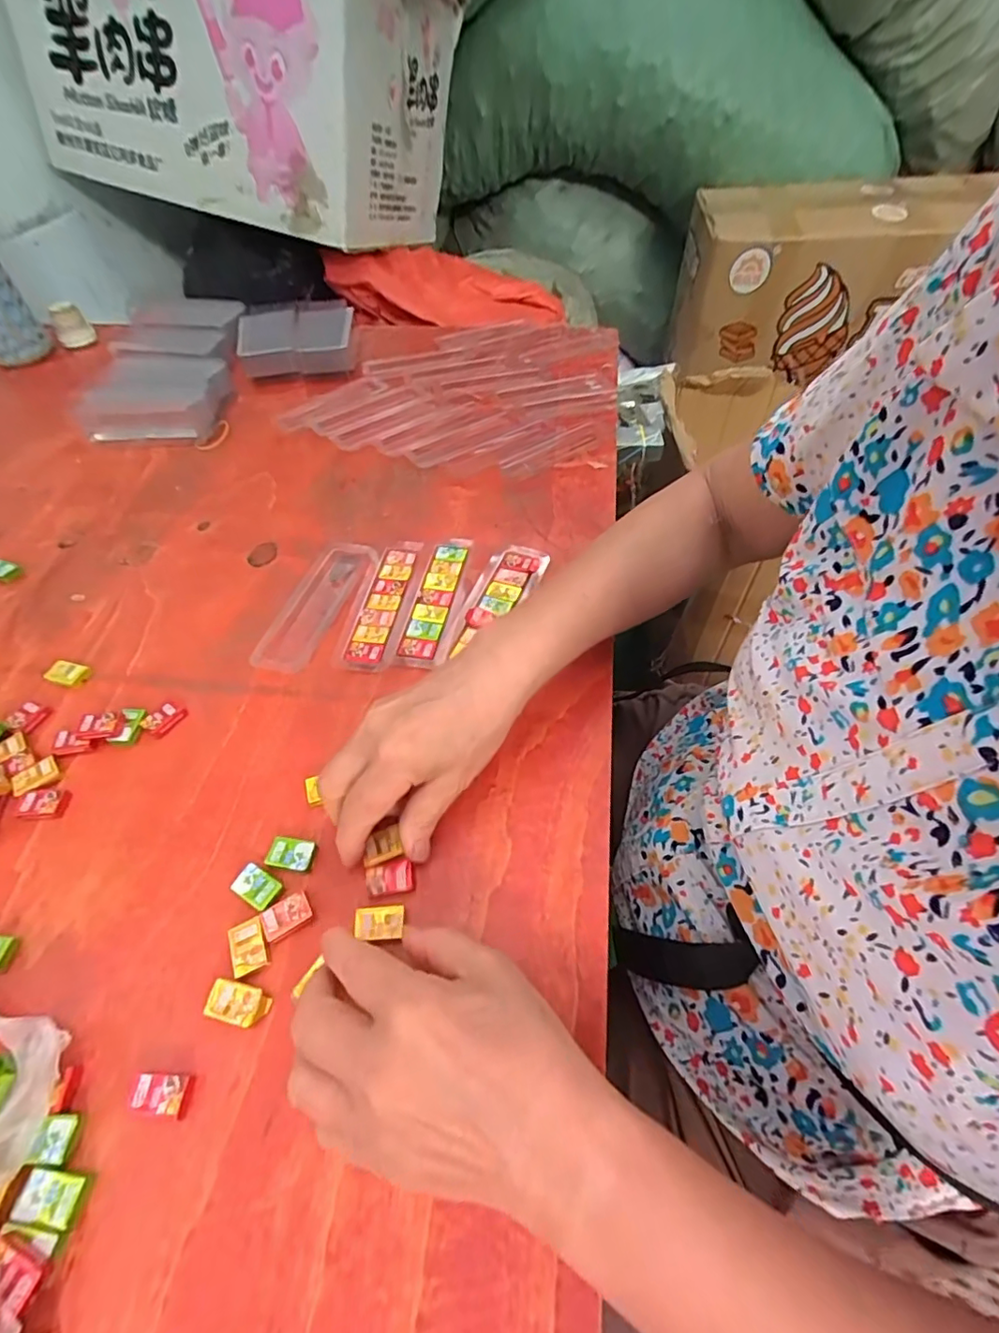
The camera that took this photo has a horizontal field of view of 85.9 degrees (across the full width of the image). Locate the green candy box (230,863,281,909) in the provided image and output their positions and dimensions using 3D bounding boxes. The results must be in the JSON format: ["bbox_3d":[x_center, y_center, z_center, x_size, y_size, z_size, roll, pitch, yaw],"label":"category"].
[{"bbox_3d":[-0.136,0.123,0.300,0.026,0.005,0.018,25,58,19],"label":"green candy box"}]

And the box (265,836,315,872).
[{"bbox_3d":[-0.121,0.108,0.311,0.027,0.007,0.017,6,54,7],"label":"box"}]

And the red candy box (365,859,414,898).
[{"bbox_3d":[-0.061,0.119,0.301,0.026,0.007,0.016,-7,53,-2],"label":"red candy box"}]

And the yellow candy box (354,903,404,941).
[{"bbox_3d":[-0.064,0.137,0.288,0.026,0.006,0.016,-7,53,-2],"label":"yellow candy box"}]

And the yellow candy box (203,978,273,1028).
[{"bbox_3d":[-0.130,0.167,0.267,0.031,0.007,0.017,8,54,8],"label":"yellow candy box"}]

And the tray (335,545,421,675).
[{"bbox_3d":[-0.093,-0.053,0.430,0.040,0.007,0.136,5,54,6],"label":"tray"}]

